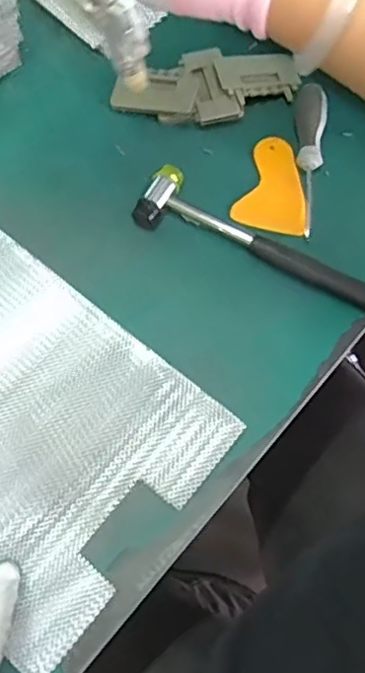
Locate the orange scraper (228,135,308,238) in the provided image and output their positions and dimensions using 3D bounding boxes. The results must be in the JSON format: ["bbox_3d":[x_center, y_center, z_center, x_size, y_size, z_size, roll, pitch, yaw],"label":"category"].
[{"bbox_3d":[0.091,-0.146,0.595,0.070,0.008,0.097,9,79,18],"label":"orange scraper"}]

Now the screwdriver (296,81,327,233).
[{"bbox_3d":[0.123,-0.173,0.593,0.026,0.030,0.157,2,82,2],"label":"screwdriver"}]

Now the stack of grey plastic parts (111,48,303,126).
[{"bbox_3d":[0.023,-0.249,0.619,0.180,0.022,0.073,-6,70,-1],"label":"stack of grey plastic parts"}]

